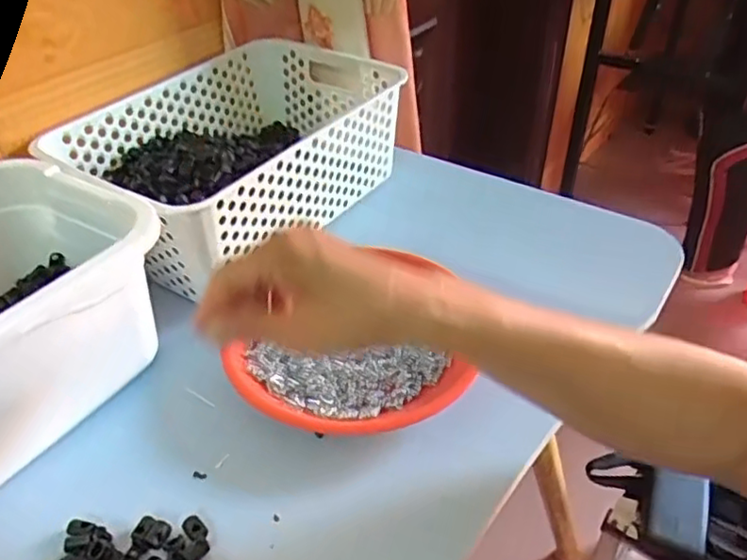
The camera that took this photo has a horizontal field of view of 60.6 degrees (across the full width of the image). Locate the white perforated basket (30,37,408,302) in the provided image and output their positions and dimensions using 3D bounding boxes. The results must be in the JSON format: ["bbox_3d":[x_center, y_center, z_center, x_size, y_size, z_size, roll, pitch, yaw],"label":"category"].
[{"bbox_3d":[-0.130,-0.124,0.625,0.198,0.101,0.307,25,46,28],"label":"white perforated basket"}]

